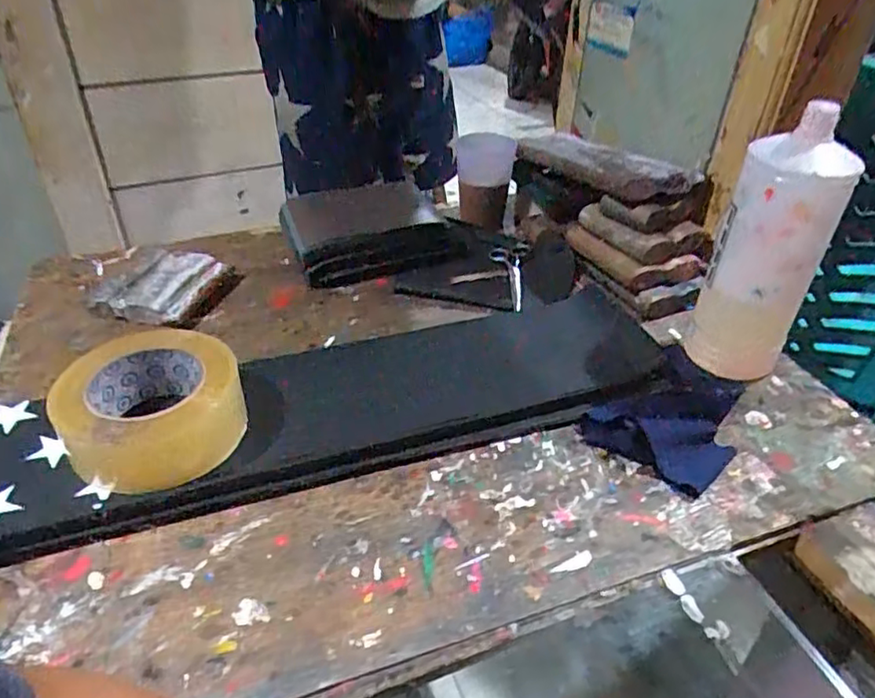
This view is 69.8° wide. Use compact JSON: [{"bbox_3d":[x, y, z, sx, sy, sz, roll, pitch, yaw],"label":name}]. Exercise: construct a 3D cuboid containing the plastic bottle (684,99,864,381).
[{"bbox_3d":[0.280,-0.075,0.543,0.069,0.233,0.066,-2,36,-5],"label":"plastic bottle"}]

